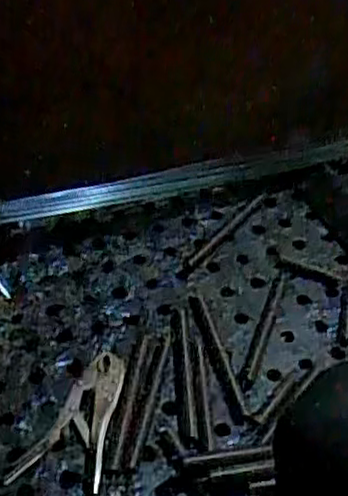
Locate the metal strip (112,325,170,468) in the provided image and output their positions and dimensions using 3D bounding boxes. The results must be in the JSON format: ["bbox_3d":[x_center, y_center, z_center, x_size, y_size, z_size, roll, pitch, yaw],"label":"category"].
[{"bbox_3d":[-0.043,0.195,0.933,0.035,0.009,0.214,12,46,4],"label":"metal strip"}]

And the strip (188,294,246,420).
[{"bbox_3d":[0.063,0.152,0.994,0.031,0.013,0.219,-8,48,-15],"label":"strip"}]

